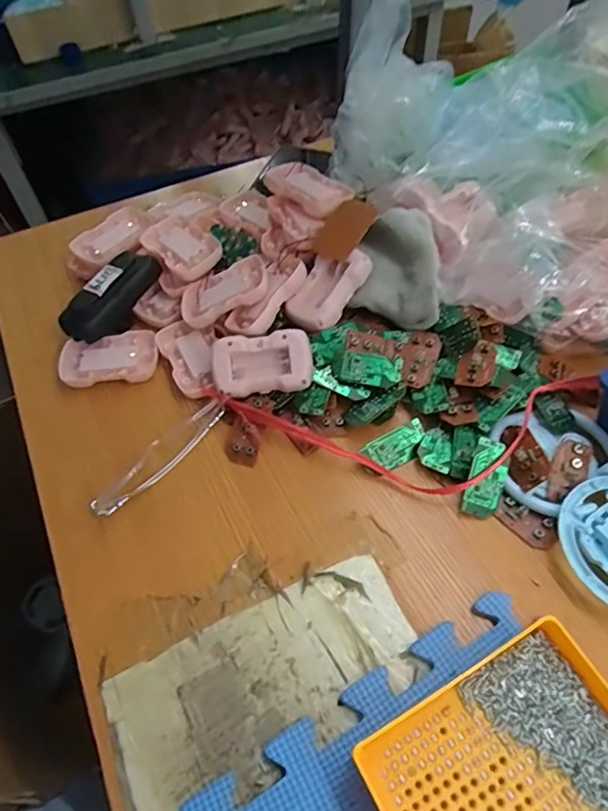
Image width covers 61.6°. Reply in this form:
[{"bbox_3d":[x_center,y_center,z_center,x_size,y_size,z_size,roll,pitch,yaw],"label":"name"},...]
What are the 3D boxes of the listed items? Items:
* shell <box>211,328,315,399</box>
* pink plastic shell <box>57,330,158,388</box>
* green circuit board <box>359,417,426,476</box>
[{"bbox_3d":[-0.036,-0.036,0.441,0.084,0.018,0.051,-8,94,7],"label":"shell"},{"bbox_3d":[-0.184,-0.044,0.482,0.088,0.018,0.053,-15,55,-9],"label":"pink plastic shell"},{"bbox_3d":[0.076,0.036,0.428,0.059,0.008,0.029,-27,92,-15],"label":"green circuit board"}]

